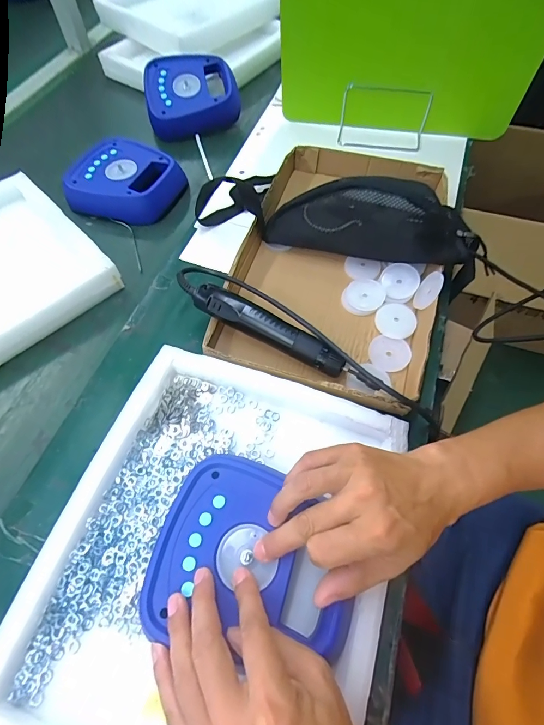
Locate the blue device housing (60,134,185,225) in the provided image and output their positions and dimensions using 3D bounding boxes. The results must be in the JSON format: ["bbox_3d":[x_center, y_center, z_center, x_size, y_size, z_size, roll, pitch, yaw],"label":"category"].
[{"bbox_3d":[-0.245,-0.300,0.618,0.160,0.048,0.148,24,65,13],"label":"blue device housing"}]

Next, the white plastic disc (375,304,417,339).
[{"bbox_3d":[0.163,-0.056,0.485,0.051,0.006,0.054,16,64,9],"label":"white plastic disc"}]

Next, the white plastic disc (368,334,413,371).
[{"bbox_3d":[0.148,-0.011,0.465,0.050,0.004,0.047,-2,67,4],"label":"white plastic disc"}]

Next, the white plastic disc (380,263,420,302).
[{"bbox_3d":[0.176,-0.111,0.506,0.048,0.007,0.053,-17,74,9],"label":"white plastic disc"}]

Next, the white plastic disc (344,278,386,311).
[{"bbox_3d":[0.127,-0.094,0.505,0.051,0.005,0.050,0,62,0],"label":"white plastic disc"}]

